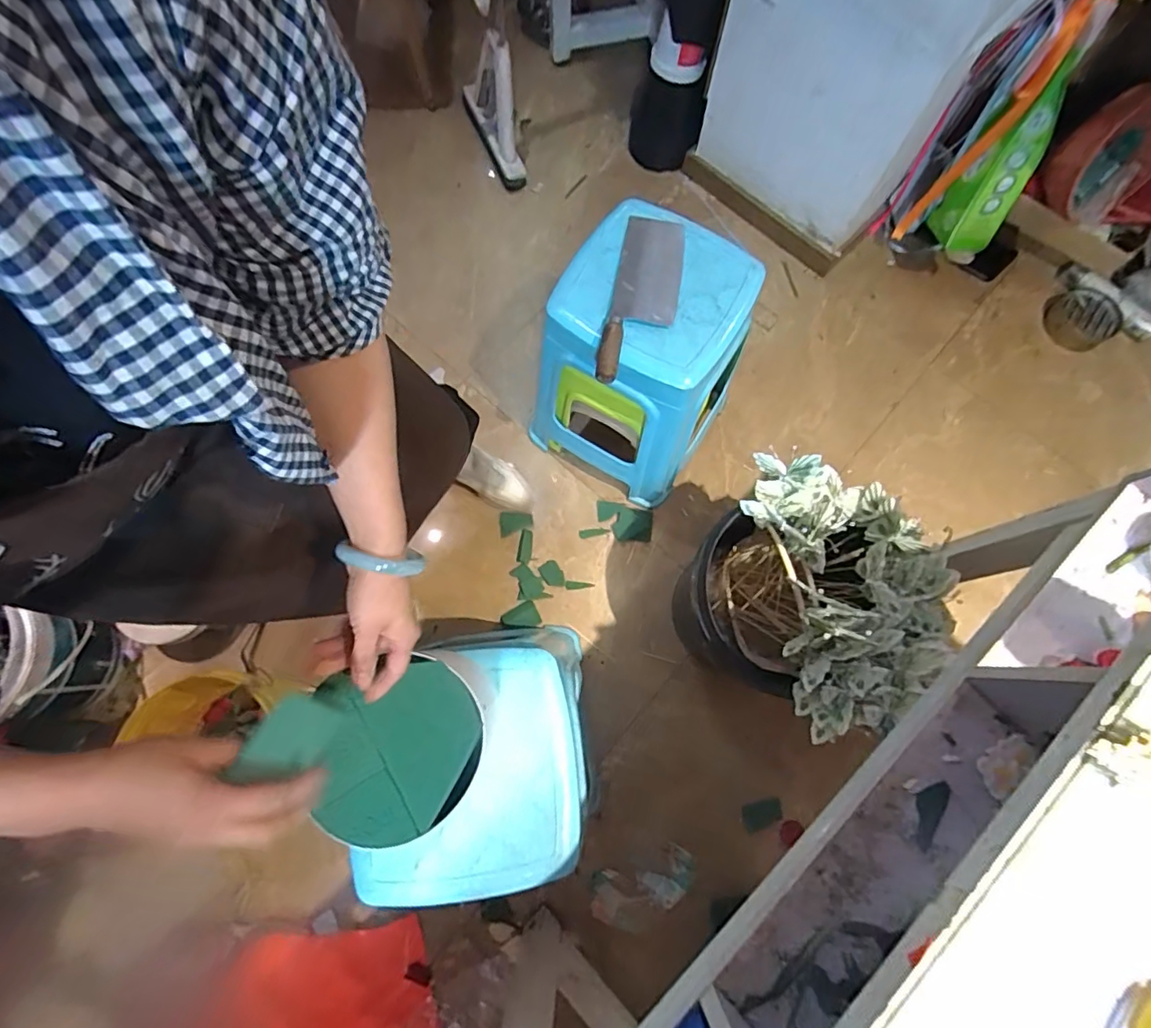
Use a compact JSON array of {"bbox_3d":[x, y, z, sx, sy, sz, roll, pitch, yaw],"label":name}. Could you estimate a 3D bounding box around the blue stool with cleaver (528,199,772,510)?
[{"bbox_3d":[0.121,-0.260,1.041,0.314,0.448,0.310,37,76,9],"label":"blue stool with cleaver"}]

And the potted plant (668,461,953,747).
[{"bbox_3d":[0.346,0.138,0.929,0.327,0.402,0.323,42,77,10],"label":"potted plant"}]

